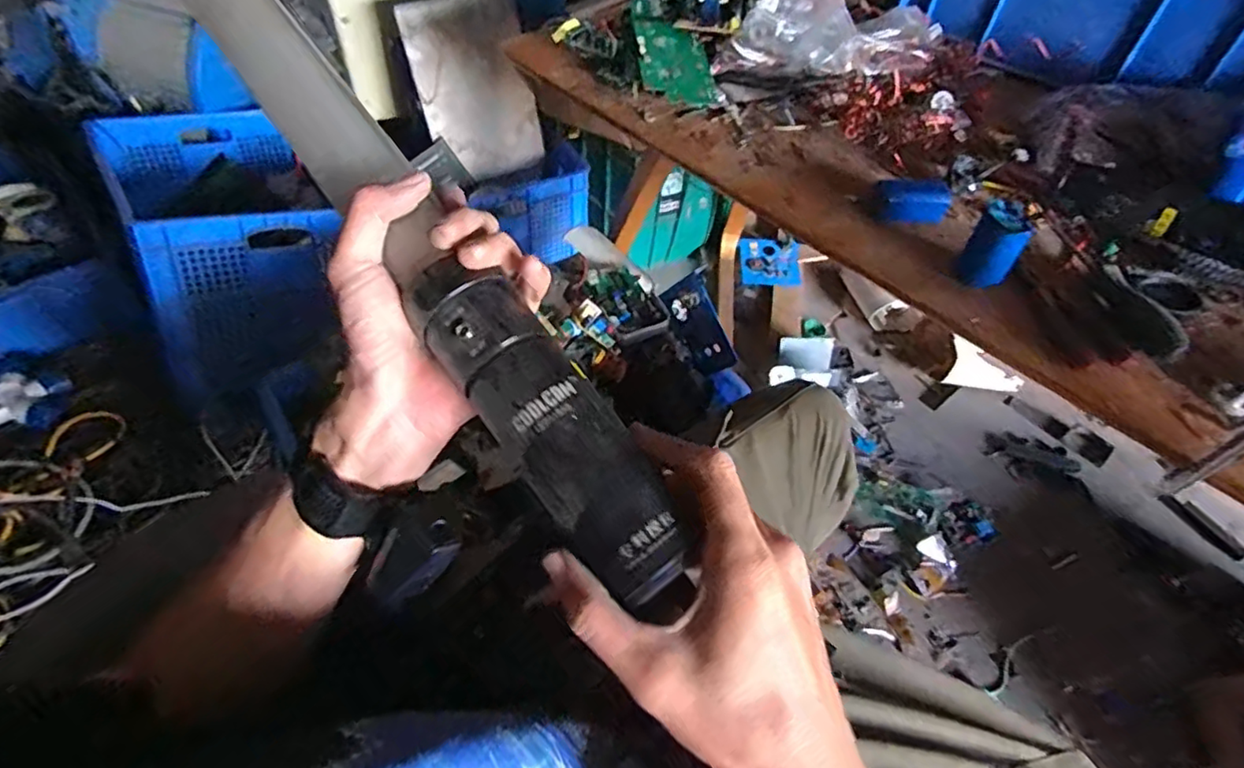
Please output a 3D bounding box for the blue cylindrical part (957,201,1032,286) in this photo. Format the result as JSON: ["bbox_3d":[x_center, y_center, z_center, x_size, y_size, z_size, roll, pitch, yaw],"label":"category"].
[{"bbox_3d":[0.349,-0.127,0.581,0.045,0.068,0.035,31,54,20],"label":"blue cylindrical part"}]

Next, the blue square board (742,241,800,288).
[{"bbox_3d":[0.404,-0.330,1.698,0.158,0.019,0.132,0,80,0],"label":"blue square board"}]

